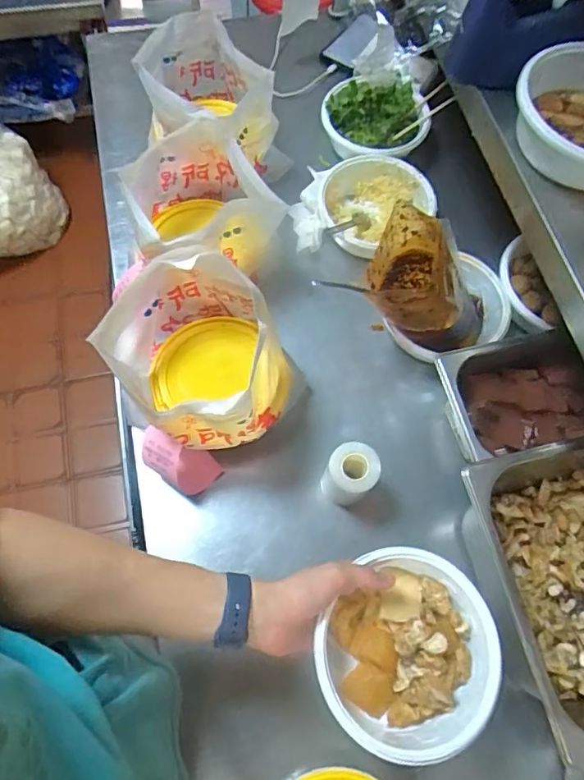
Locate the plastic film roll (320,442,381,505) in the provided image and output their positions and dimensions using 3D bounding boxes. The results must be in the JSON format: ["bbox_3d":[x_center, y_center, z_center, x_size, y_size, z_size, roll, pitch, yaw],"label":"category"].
[{"bbox_3d":[0.067,0.100,0.615,0.055,0.093,0.054,1,67,-2],"label":"plastic film roll"}]

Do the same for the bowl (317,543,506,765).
[{"bbox_3d":[0.110,0.240,0.485,0.153,0.054,0.170,39,71,13],"label":"bowl"}]

